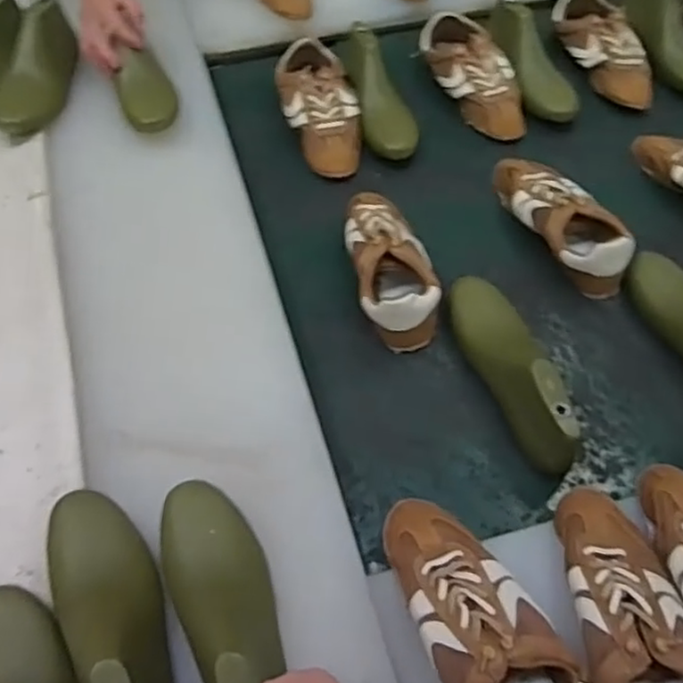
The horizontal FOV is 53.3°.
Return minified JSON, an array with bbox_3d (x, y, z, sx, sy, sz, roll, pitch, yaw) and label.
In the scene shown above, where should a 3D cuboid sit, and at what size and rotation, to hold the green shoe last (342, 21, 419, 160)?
[{"bbox_3d":[0.053,-0.371,0.987,0.070,0.089,0.235,-11,59,-7],"label":"green shoe last"}]

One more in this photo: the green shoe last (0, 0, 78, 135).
[{"bbox_3d":[-0.419,-0.383,0.950,0.071,0.071,0.220,9,71,3],"label":"green shoe last"}]

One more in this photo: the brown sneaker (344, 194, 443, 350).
[{"bbox_3d":[0.058,-0.099,0.820,0.095,0.068,0.217,-8,59,-5],"label":"brown sneaker"}]

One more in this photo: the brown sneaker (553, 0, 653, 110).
[{"bbox_3d":[0.408,-0.458,1.069,0.087,0.068,0.211,-11,59,-7],"label":"brown sneaker"}]

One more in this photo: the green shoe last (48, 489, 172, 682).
[{"bbox_3d":[-0.182,0.225,0.541,0.077,0.082,0.256,-21,48,-15],"label":"green shoe last"}]

